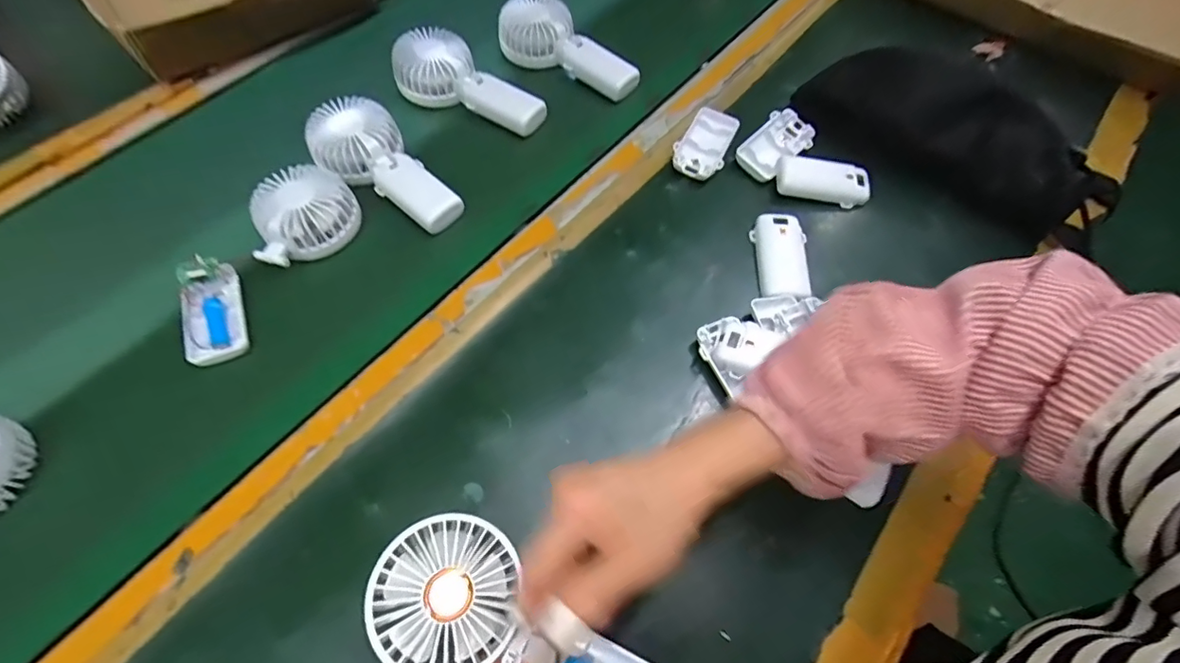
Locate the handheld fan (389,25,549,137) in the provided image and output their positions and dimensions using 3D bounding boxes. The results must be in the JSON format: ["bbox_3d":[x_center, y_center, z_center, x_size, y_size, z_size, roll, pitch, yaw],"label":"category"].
[{"bbox_3d":[-0.134,-0.269,0.575,0.171,0.055,0.080,34,66,18],"label":"handheld fan"}]

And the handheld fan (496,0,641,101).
[{"bbox_3d":[-0.028,-0.324,0.607,0.082,0.051,0.178,-37,67,-19],"label":"handheld fan"}]

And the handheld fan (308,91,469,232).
[{"bbox_3d":[-0.204,-0.158,0.515,0.083,0.052,0.171,-35,66,-18],"label":"handheld fan"}]

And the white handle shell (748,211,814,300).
[{"bbox_3d":[0.179,-0.071,0.489,0.047,0.014,0.094,-1,60,0],"label":"white handle shell"}]

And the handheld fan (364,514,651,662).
[{"bbox_3d":[-0.043,0.179,0.311,0.178,0.031,0.080,32,65,-1],"label":"handheld fan"}]

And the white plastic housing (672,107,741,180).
[{"bbox_3d":[0.122,-0.197,0.552,0.050,0.013,0.094,25,63,14],"label":"white plastic housing"}]

